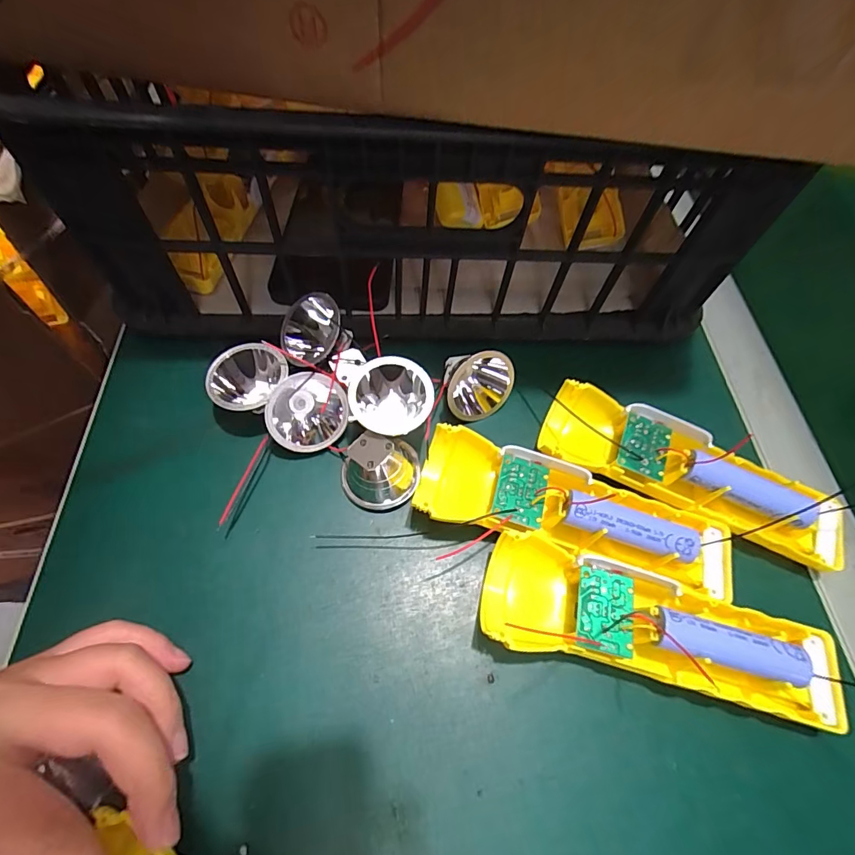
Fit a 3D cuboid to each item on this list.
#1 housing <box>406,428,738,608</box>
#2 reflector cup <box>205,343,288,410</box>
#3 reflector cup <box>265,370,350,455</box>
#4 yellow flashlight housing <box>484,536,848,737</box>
[{"bbox_3d":[0.077,0.046,0.240,0.162,0.033,0.049,16,62,5],"label":"housing"},{"bbox_3d":[-0.104,-0.025,0.266,0.037,0.028,0.042,24,63,9],"label":"reflector cup"},{"bbox_3d":[-0.070,-0.011,0.263,0.043,0.044,0.028,-10,19,-14],"label":"reflector cup"},{"bbox_3d":[0.109,0.096,0.216,0.164,0.032,0.049,14,62,4],"label":"yellow flashlight housing"}]

